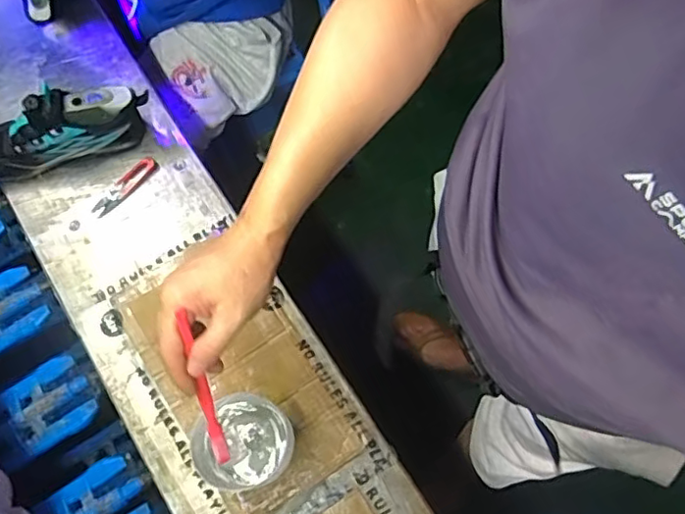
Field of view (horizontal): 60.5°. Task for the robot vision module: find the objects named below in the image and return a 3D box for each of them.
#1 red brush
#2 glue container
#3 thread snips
[{"bbox_3d":[-0.115,0.111,0.486,0.014,0.154,0.017,-8,30,-2],"label":"red brush"},{"bbox_3d":[-0.105,0.198,0.629,0.099,0.057,0.093,0,73,0],"label":"glue container"},{"bbox_3d":[-0.281,-0.092,0.759,0.099,0.005,0.029,-41,77,-11],"label":"thread snips"}]

